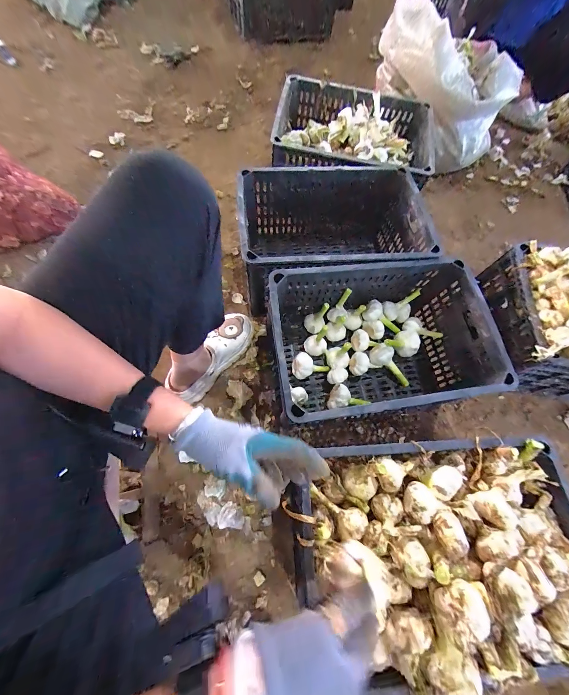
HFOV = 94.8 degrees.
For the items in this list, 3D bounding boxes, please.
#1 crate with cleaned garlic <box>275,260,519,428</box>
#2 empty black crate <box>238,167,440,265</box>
[{"bbox_3d":[0.203,0.003,0.616,0.441,0.248,0.295,-6,70,-5],"label":"crate with cleaned garlic"},{"bbox_3d":[0.123,-0.289,0.723,0.454,0.261,0.314,-2,70,-3],"label":"empty black crate"}]

